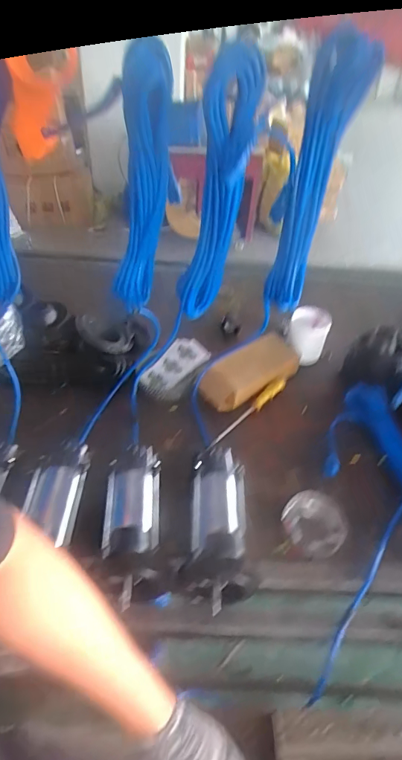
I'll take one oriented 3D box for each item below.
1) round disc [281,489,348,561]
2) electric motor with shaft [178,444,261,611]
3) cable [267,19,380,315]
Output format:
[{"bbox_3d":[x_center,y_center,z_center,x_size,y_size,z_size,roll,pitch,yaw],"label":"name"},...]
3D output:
[{"bbox_3d":[0.201,0.253,0.741,0.107,0.009,0.112,-1,53,2],"label":"round disc"},{"bbox_3d":[0.034,0.212,0.663,0.111,0.137,0.230,5,42,0],"label":"electric motor with shaft"},{"bbox_3d":[0.146,-0.246,0.578,0.095,0.348,0.059,15,43,11],"label":"cable"}]

